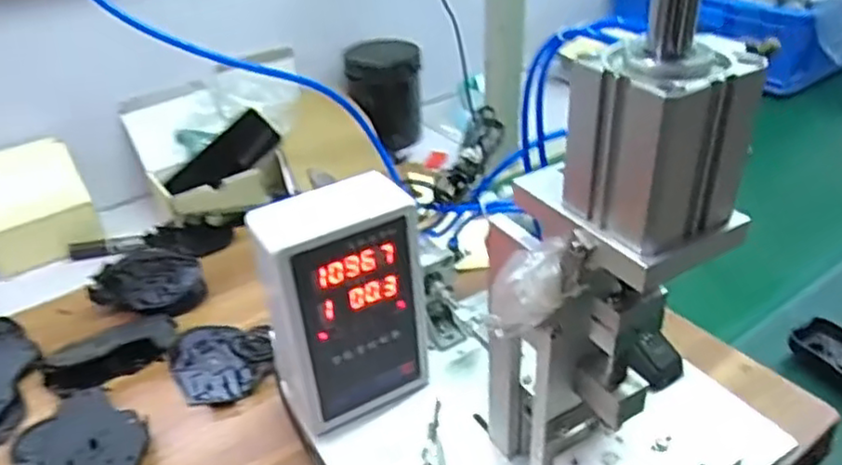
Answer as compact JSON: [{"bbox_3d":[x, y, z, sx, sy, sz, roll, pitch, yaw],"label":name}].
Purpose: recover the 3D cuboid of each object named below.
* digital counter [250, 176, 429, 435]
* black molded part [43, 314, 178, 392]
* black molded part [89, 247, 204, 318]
[{"bbox_3d":[-0.060,0.053,0.511,0.115,0.184,0.070,-22,38,-26],"label":"digital counter"},{"bbox_3d":[-0.293,0.105,0.635,0.117,0.030,0.061,-19,39,-26],"label":"black molded part"},{"bbox_3d":[-0.285,0.048,0.715,0.110,0.034,0.083,10,35,14],"label":"black molded part"}]

